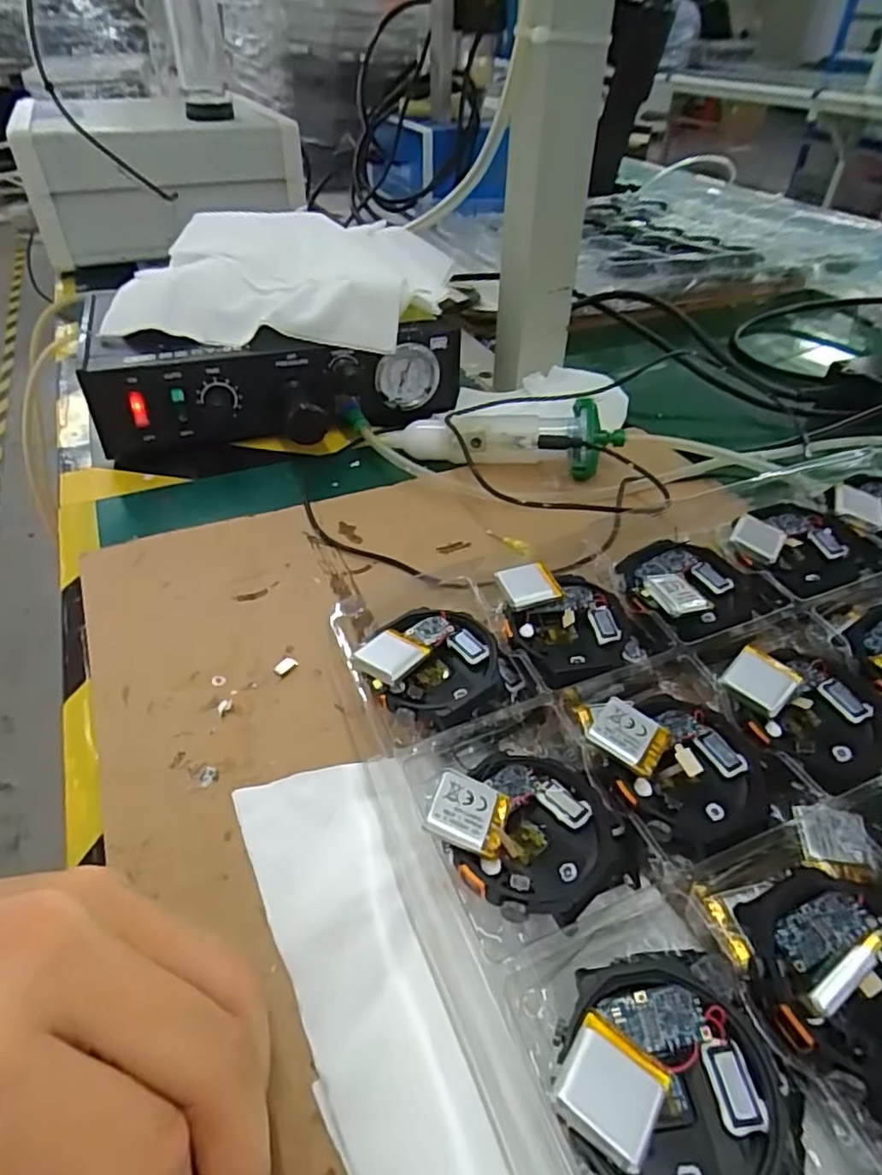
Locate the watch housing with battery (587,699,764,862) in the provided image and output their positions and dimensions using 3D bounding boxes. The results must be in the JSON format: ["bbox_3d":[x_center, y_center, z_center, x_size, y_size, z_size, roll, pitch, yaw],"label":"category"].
[{"bbox_3d":[0.080,0.059,0.215,0.051,0.019,0.051,0,42,0],"label":"watch housing with battery"}]

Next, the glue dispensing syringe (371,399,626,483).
[{"bbox_3d":[0.033,-0.094,0.401,0.150,0.029,0.037,4,42,4],"label":"glue dispensing syringe"}]

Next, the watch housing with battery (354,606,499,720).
[{"bbox_3d":[-0.003,0.029,0.244,0.046,0.015,0.047,34,44,16],"label":"watch housing with battery"}]

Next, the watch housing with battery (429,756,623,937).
[{"bbox_3d":[0.027,0.075,0.199,0.053,0.012,0.051,12,42,-11],"label":"watch housing with battery"}]

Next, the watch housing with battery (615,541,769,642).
[{"bbox_3d":[0.107,-0.003,0.276,0.056,0.016,0.051,0,42,0],"label":"watch housing with battery"}]

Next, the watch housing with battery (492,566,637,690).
[{"bbox_3d":[0.050,0.014,0.266,0.049,0.021,0.052,0,42,0],"label":"watch housing with battery"}]

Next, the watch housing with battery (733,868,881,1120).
[{"bbox_3d":[0.107,0.096,0.163,0.049,0.032,0.051,0,42,0],"label":"watch housing with battery"}]

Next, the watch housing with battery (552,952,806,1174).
[{"bbox_3d":[0.053,0.116,0.149,0.055,0.012,0.051,2,45,-13],"label":"watch housing with battery"}]

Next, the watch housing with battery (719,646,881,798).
[{"bbox_3d":[0.134,0.044,0.229,0.050,0.017,0.052,0,42,0],"label":"watch housing with battery"}]

